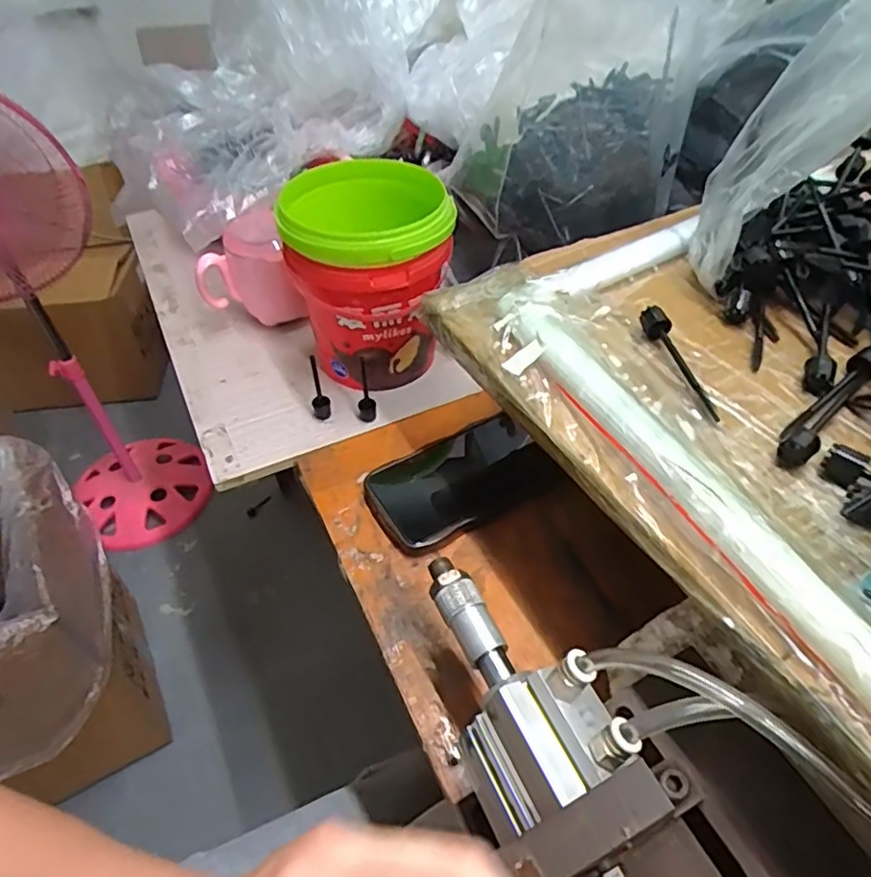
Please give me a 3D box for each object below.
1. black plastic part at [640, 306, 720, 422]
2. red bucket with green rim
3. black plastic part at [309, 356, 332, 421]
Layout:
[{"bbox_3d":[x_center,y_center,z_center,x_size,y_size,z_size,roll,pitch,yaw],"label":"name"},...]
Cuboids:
[{"bbox_3d":[0.135,-0.044,0.341,0.014,0.015,0.080,-8,47,-6],"label":"black plastic part"},{"bbox_3d":[-0.055,-0.129,0.522,0.126,0.153,0.125,-12,48,-10],"label":"red bucket with green rim"},{"bbox_3d":[-0.096,-0.042,0.503,0.015,0.060,0.017,-12,48,-10],"label":"black plastic part"}]

